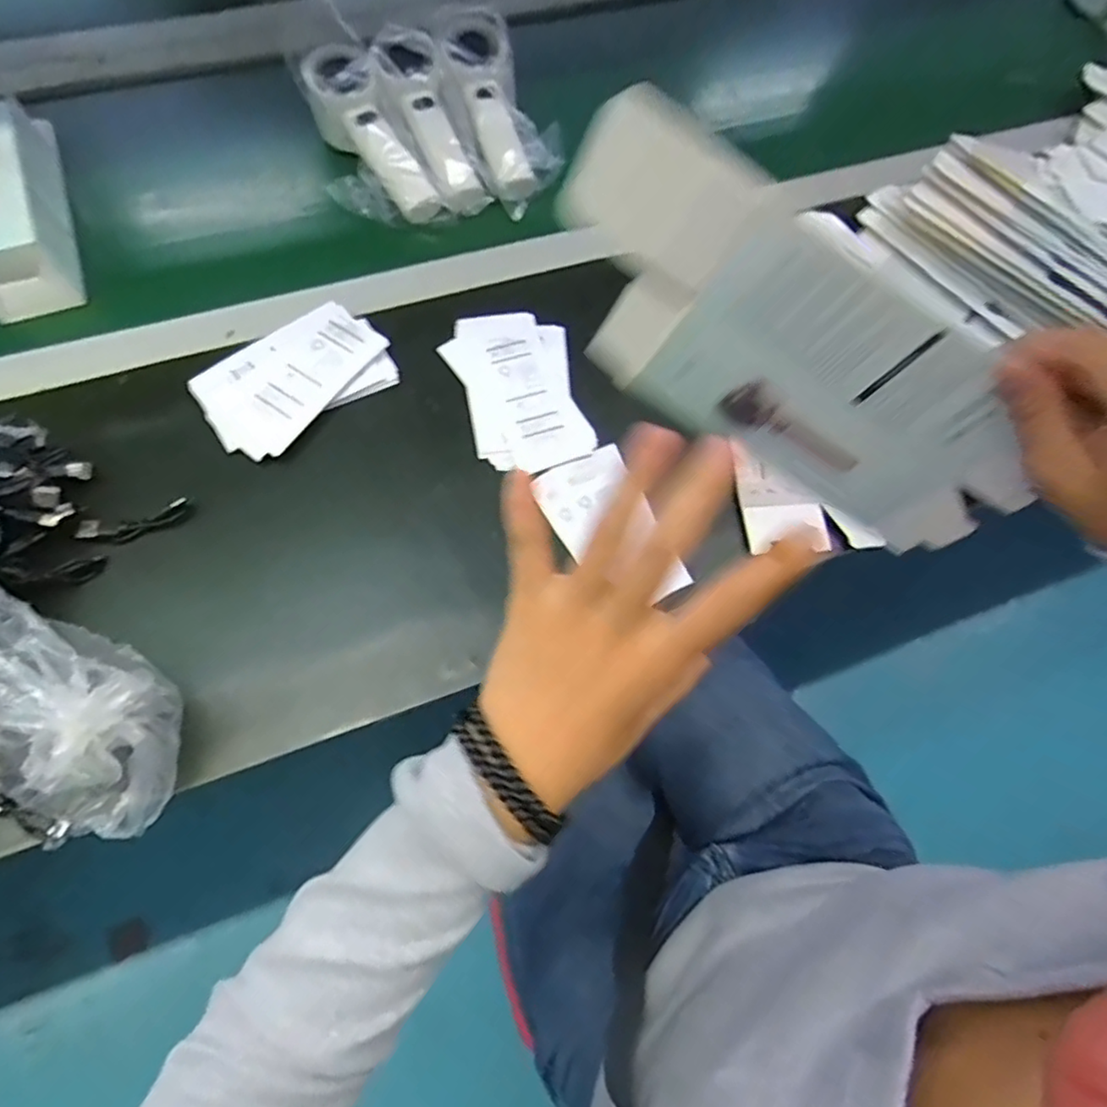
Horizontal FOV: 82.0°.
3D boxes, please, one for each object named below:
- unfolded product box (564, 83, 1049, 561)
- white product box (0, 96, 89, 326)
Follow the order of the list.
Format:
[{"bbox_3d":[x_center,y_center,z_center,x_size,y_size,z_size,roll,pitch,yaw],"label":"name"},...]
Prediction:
[{"bbox_3d":[0.112,-0.088,0.301,0.257,0.121,0.009,31,59,-8],"label":"unfolded product box"},{"bbox_3d":[-0.428,-0.282,0.498,0.068,0.062,0.212,-19,69,-11],"label":"white product box"}]

